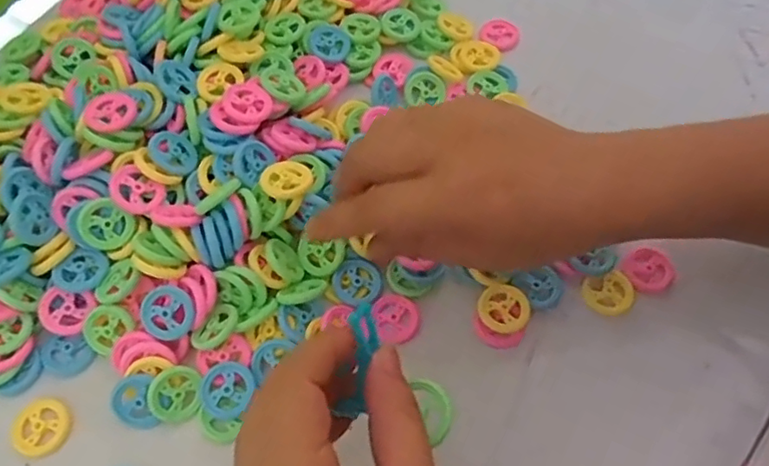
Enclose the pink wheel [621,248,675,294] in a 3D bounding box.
[{"bbox_3d":[0.163,0.023,0.362,0.029,0.007,0.030,0,62,0],"label":"pink wheel"}]

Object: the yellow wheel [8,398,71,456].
[{"bbox_3d":[-0.185,0.105,0.317,0.027,0.007,0.029,0,62,0],"label":"yellow wheel"}]

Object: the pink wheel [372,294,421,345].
[{"bbox_3d":[0.007,0.050,0.345,0.026,0.004,0.031,-16,63,-8],"label":"pink wheel"}]

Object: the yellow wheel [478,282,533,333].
[{"bbox_3d":[0.070,0.045,0.345,0.030,0.008,0.028,0,62,0],"label":"yellow wheel"}]

